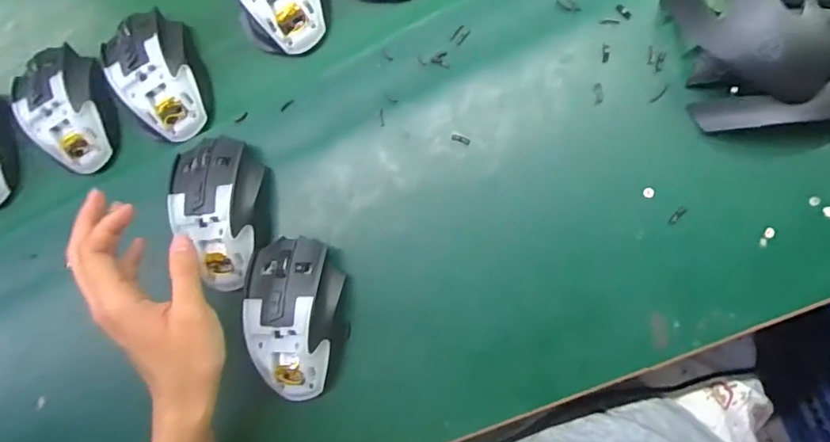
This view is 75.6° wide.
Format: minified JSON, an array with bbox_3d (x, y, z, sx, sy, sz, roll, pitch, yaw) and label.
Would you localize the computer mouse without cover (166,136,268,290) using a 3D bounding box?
[{"bbox_3d":[-0.147,-0.008,0.410,0.067,0.043,0.115,-11,84,11],"label":"computer mouse without cover"}]

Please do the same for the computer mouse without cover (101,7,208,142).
[{"bbox_3d":[-0.211,-0.124,0.438,0.064,0.034,0.114,-31,81,8],"label":"computer mouse without cover"}]

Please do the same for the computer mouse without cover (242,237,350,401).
[{"bbox_3d":[-0.086,0.071,0.389,0.068,0.037,0.117,-1,86,12],"label":"computer mouse without cover"}]

